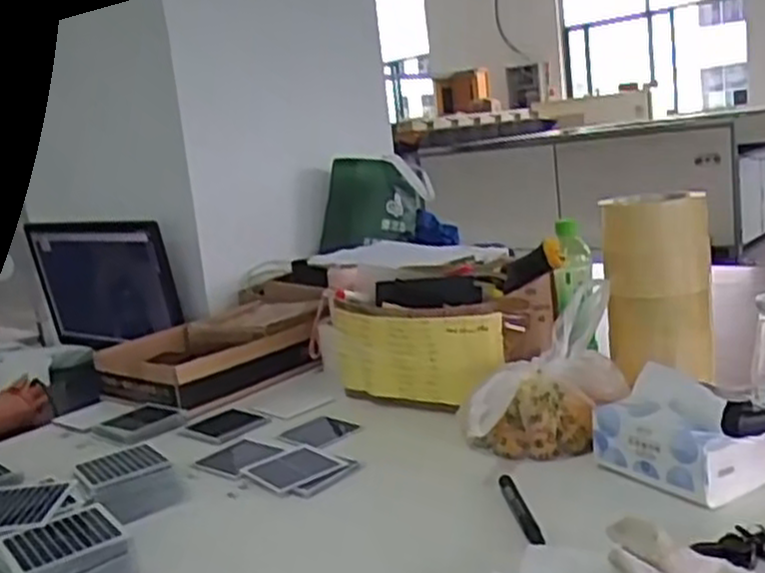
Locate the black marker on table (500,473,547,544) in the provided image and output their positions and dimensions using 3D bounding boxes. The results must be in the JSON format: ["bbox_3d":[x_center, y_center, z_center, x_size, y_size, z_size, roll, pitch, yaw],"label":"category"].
[{"bbox_3d":[0.126,0.203,0.734,0.014,0.008,0.141,-8,11,-3],"label":"black marker on table"}]

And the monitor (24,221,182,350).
[{"bbox_3d":[-0.605,-0.006,1.714,0.466,0.259,0.072,2,15,40],"label":"monitor"}]

